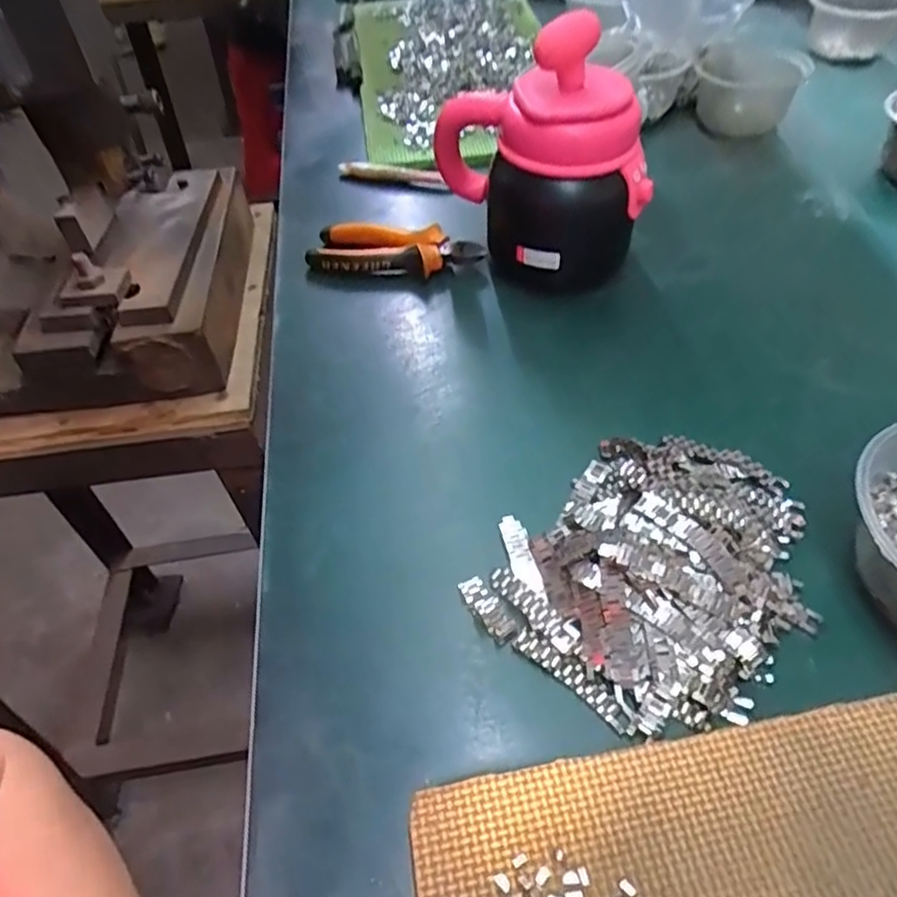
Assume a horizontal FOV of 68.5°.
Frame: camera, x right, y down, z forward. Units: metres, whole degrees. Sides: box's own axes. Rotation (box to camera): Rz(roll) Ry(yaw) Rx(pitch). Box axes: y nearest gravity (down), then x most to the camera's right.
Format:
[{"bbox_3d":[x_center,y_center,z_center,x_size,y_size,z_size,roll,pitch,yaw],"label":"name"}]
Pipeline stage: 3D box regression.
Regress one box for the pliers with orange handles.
[{"bbox_3d":[-0.046,-0.170,0.571,0.147,0.031,0.052,6,50,11],"label":"pliers with orange handles"}]

